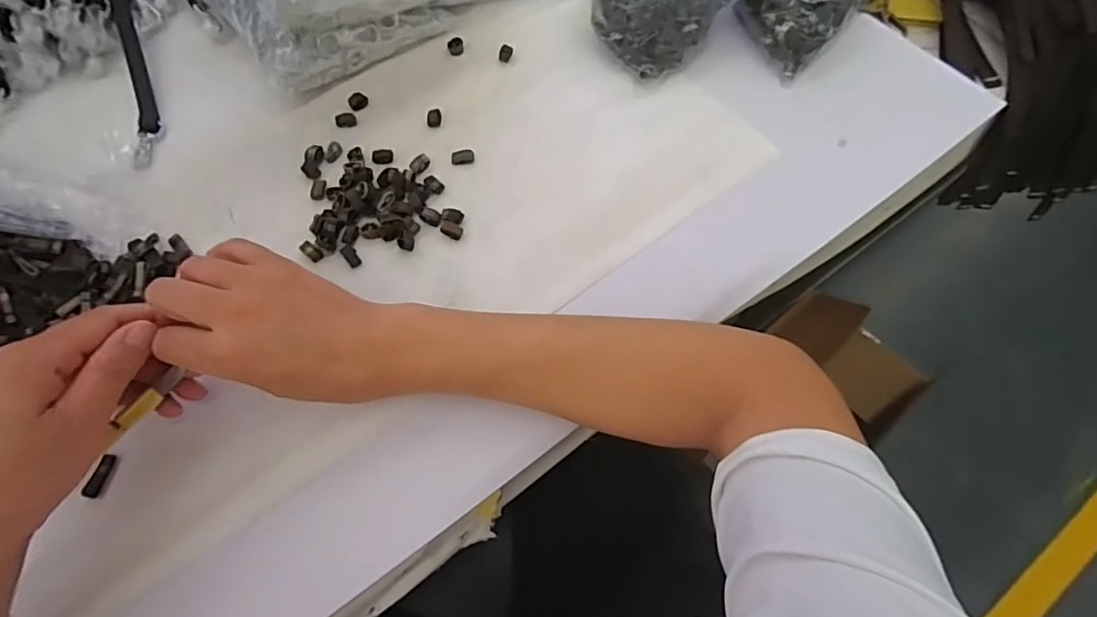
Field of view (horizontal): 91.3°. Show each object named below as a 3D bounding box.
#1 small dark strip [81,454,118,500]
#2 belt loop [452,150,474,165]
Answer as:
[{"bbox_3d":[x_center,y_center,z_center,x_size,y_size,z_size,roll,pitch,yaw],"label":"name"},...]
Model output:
[{"bbox_3d":[-0.307,0.114,0.366,0.008,0.006,0.029,13,68,5],"label":"small dark strip"},{"bbox_3d":[-0.076,-0.135,0.477,0.020,0.008,0.011,-13,68,-6],"label":"belt loop"}]

